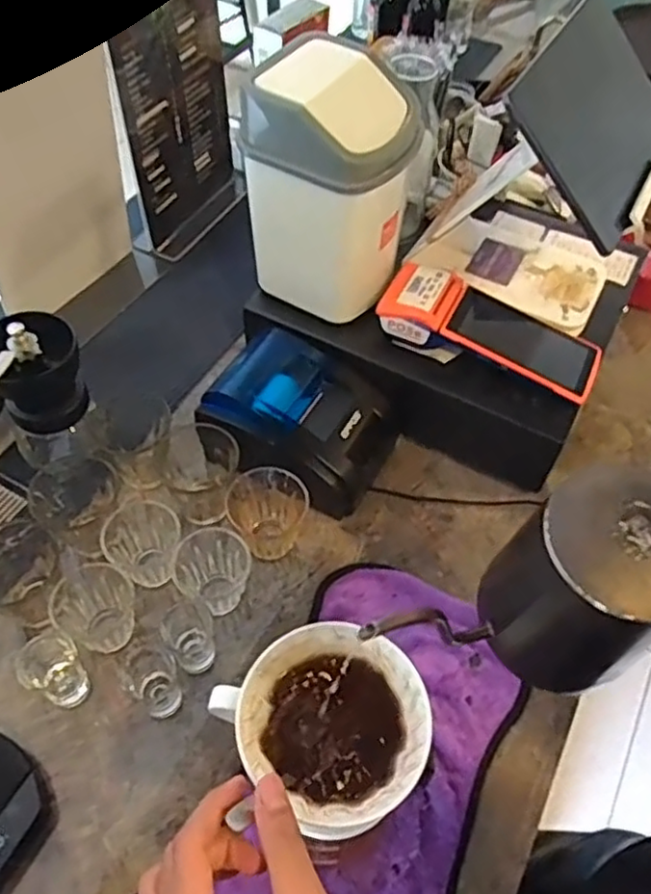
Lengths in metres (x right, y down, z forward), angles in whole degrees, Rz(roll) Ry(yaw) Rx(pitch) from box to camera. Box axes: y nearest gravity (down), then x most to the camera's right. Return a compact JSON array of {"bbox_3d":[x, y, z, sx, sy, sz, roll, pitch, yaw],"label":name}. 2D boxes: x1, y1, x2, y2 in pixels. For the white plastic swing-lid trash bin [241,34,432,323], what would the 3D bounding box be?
[{"bbox_3d":[0.011,-0.248,0.647,0.131,0.209,0.125,30,58,18],"label":"white plastic swing-lid trash bin"}]

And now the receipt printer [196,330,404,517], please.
[{"bbox_3d":[-0.021,-0.022,0.690,0.174,0.103,0.141,26,56,15],"label":"receipt printer"}]

